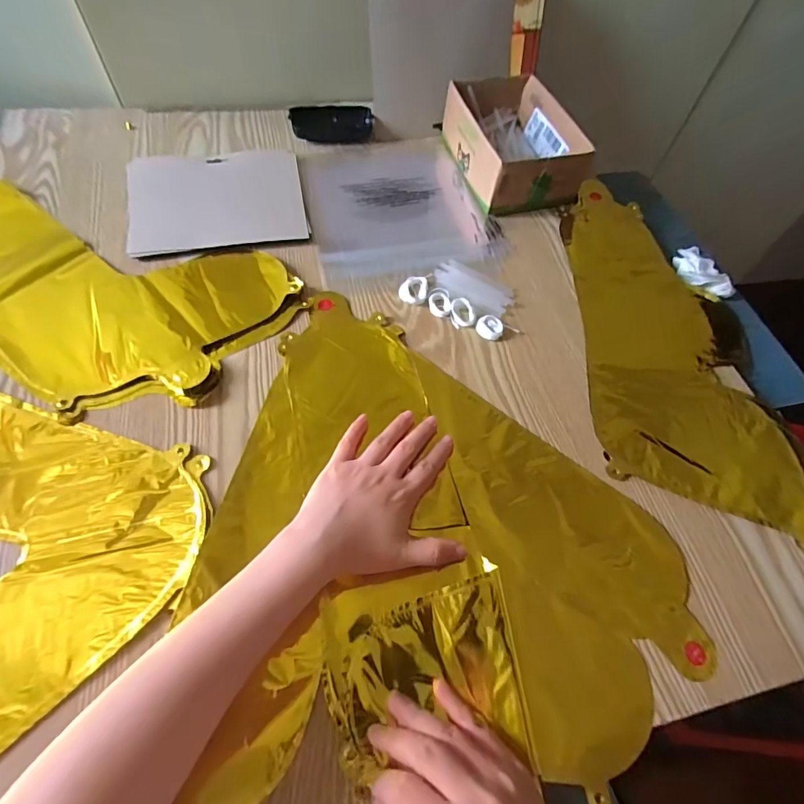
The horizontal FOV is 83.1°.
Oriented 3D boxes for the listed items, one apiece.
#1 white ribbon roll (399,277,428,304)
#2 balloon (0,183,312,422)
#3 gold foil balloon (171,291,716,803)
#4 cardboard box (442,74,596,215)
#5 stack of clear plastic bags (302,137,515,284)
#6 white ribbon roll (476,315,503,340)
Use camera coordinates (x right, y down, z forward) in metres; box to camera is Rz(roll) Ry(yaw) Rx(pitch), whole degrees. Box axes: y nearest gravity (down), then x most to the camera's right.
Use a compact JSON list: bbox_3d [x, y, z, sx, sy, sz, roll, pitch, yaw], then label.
[{"bbox_3d":[0.012,-0.121,0.488,0.030,0.007,0.033,2,59,-3],"label":"white ribbon roll"},{"bbox_3d":[-0.340,-0.143,0.472,0.431,0.010,0.232,31,62,14],"label":"balloon"},{"bbox_3d":[0.030,0.071,0.381,0.361,0.013,0.393,-2,60,-6],"label":"gold foil balloon"},{"bbox_3d":[0.140,-0.335,0.587,0.135,0.066,0.190,-14,61,-13],"label":"cardboard box"},{"bbox_3d":[-0.009,-0.255,0.570,0.212,0.011,0.246,-11,61,-11],"label":"stack of clear plastic bags"},{"bbox_3d":[0.090,-0.077,0.468,0.025,0.007,0.029,1,59,-4],"label":"white ribbon roll"}]

